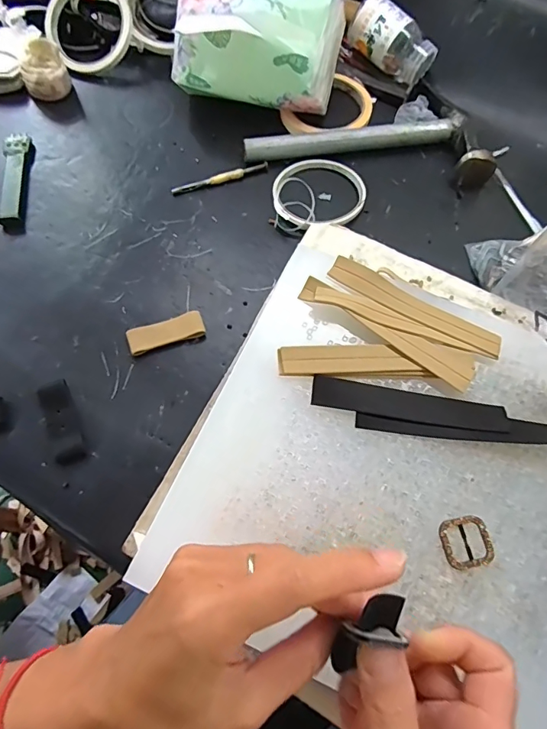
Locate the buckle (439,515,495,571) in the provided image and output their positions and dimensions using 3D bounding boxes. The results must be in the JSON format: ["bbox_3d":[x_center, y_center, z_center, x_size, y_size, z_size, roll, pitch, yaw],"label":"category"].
[{"bbox_3d":[0.115,0.105,0.272,0.029,0.004,0.029,-10,68,-6],"label":"buckle"}]

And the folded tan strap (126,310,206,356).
[{"bbox_3d":[-0.086,-0.025,0.366,0.060,0.009,0.023,-19,68,-12],"label":"folded tan strap"}]

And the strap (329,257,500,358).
[{"bbox_3d":[0.102,-0.043,0.332,0.130,0.006,0.023,29,70,10],"label":"strap"}]

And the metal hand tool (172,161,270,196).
[{"bbox_3d":[-0.050,-0.177,0.436,0.093,0.010,0.009,-16,67,-11],"label":"metal hand tool"}]

